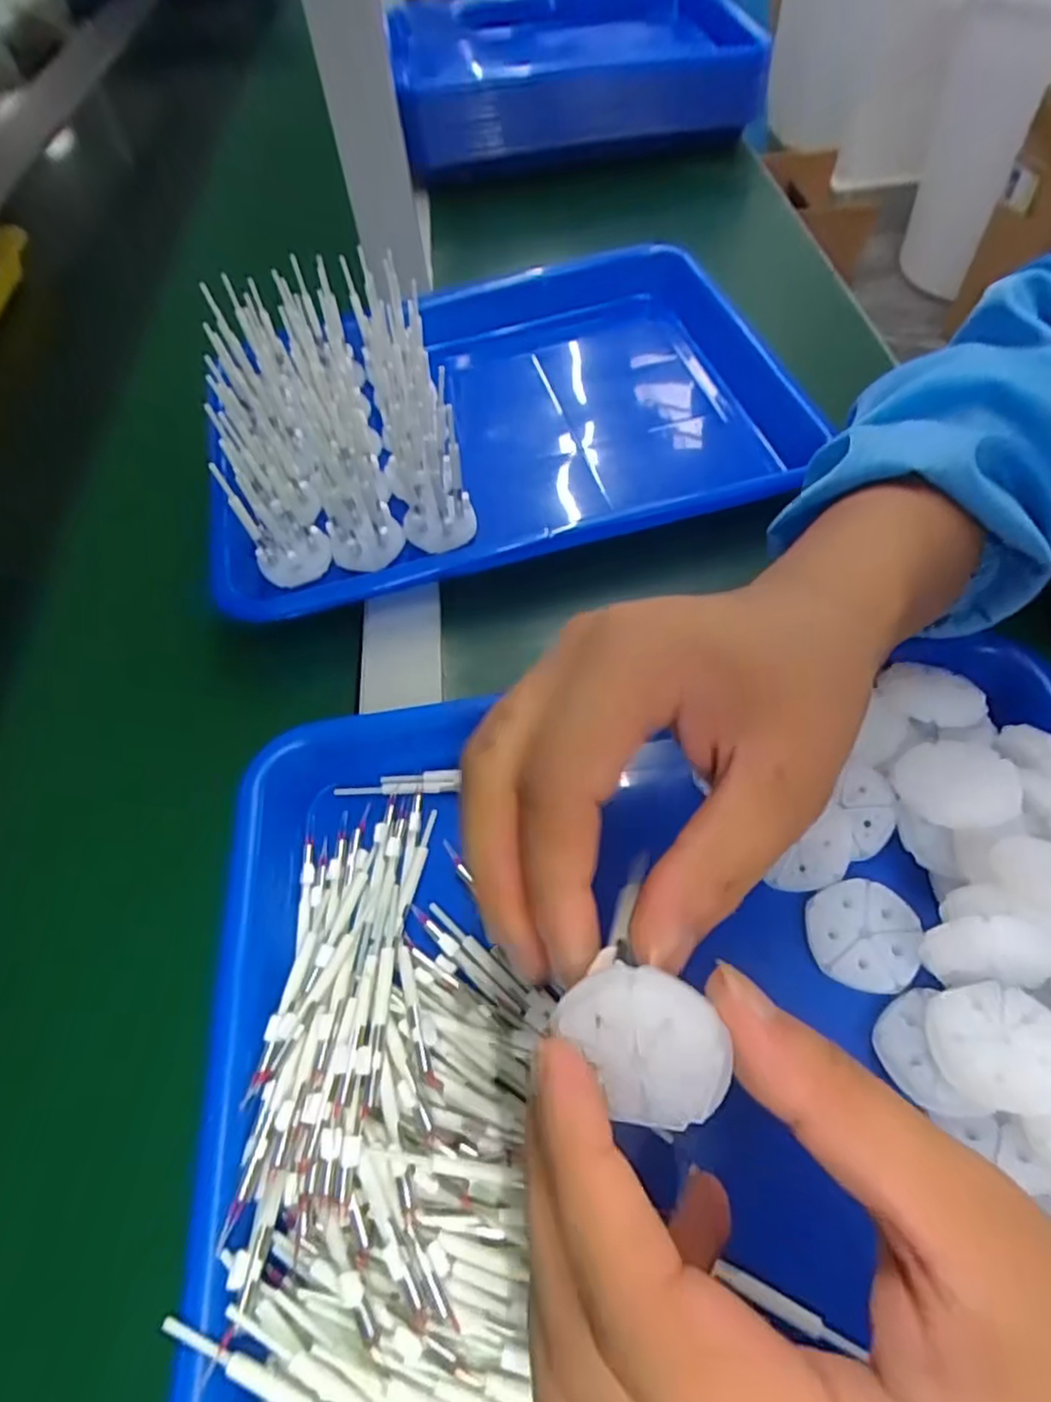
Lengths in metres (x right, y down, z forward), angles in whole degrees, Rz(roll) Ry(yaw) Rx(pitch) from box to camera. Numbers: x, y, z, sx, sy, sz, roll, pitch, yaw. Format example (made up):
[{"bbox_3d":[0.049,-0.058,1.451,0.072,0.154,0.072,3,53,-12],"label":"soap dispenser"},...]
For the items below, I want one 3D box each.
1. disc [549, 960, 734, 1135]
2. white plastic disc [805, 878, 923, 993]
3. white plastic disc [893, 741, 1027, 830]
[{"bbox_3d":[0.027,0.074,0.149,0.031,0.005,0.036,-39,87,16],"label":"disc"},{"bbox_3d":[0.120,0.083,0.245,0.036,0.005,0.038,-2,57,3],"label":"white plastic disc"},{"bbox_3d":[0.156,0.030,0.248,0.038,0.004,0.036,-6,45,15],"label":"white plastic disc"}]

